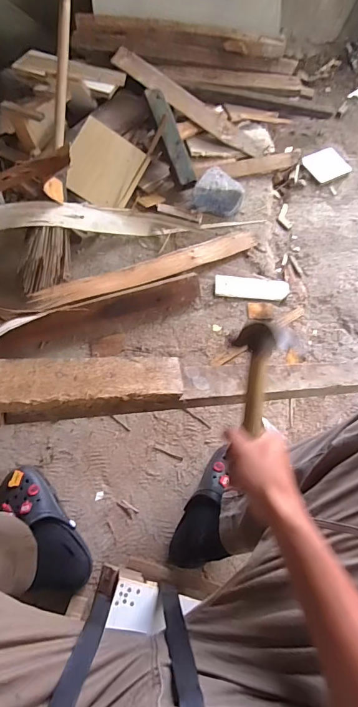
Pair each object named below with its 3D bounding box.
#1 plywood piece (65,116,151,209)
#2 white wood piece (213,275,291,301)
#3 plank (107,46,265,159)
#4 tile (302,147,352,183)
[{"bbox_3d":[-0.211,-0.527,1.066,0.196,0.017,0.213,30,81,-24],"label":"plywood piece"},{"bbox_3d":[0.199,-0.180,1.022,0.198,0.016,0.058,4,65,-1],"label":"white wood piece"},{"bbox_3d":[0.034,-0.778,1.179,0.533,0.023,0.090,32,69,-7],"label":"plank"},{"bbox_3d":[0.491,-0.629,1.250,0.138,0.011,0.113,-29,82,-12],"label":"tile"}]

